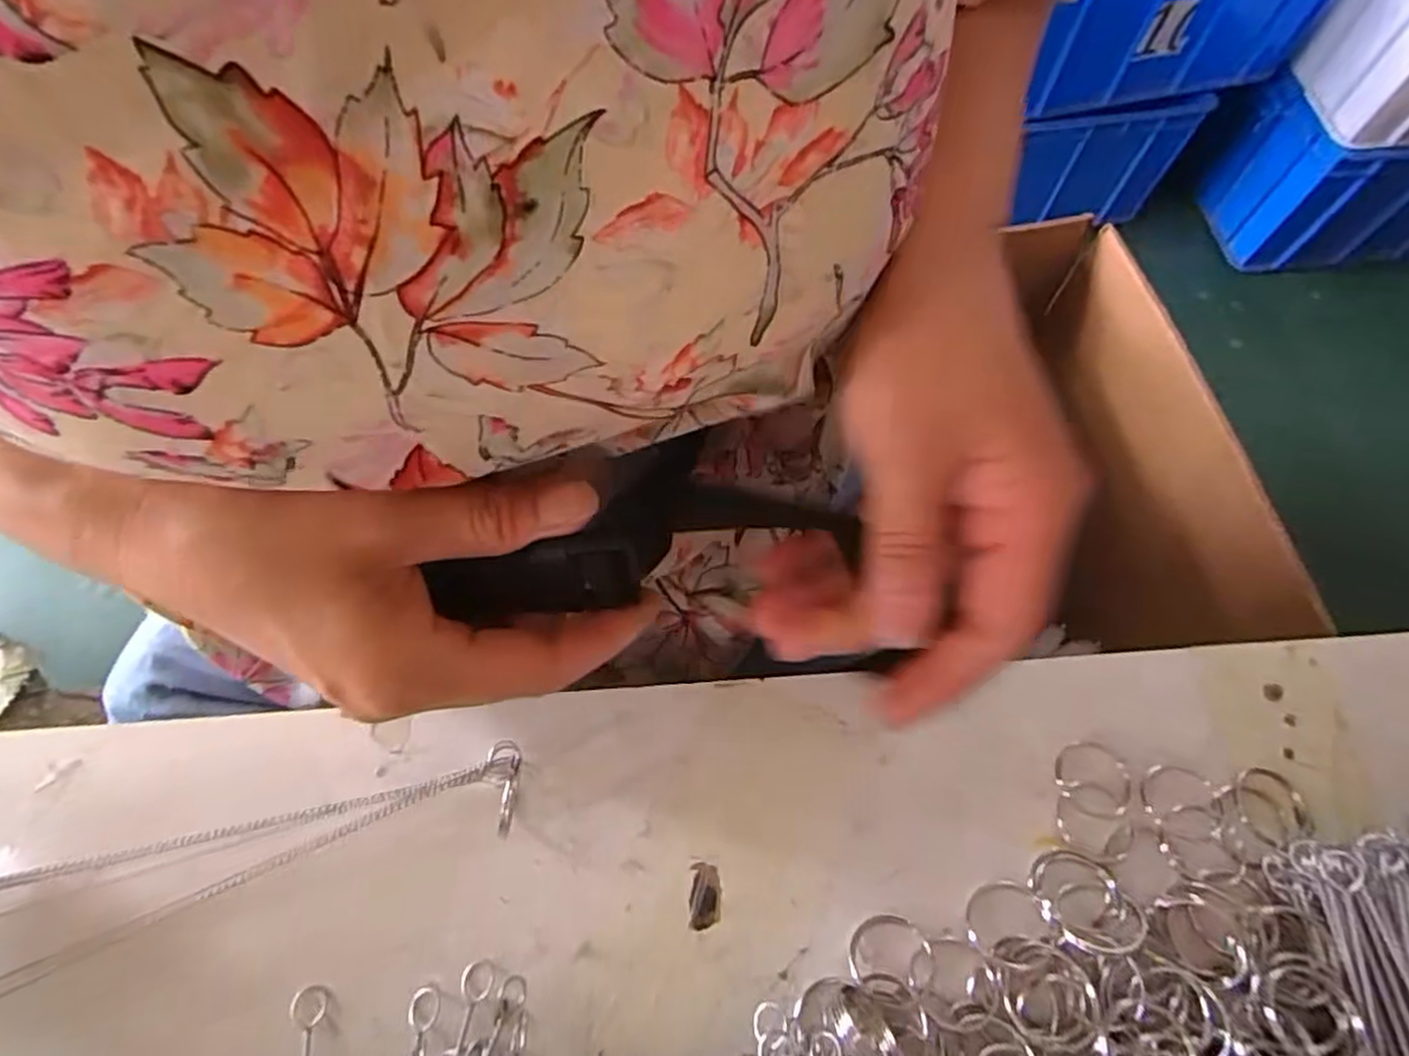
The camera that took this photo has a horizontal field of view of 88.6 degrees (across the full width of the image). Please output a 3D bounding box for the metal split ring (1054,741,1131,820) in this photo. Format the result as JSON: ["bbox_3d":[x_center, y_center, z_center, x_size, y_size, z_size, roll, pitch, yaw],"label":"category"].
[{"bbox_3d":[0.127,0.082,0.237,0.024,0.006,0.024,1,67,-2],"label":"metal split ring"}]

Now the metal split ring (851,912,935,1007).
[{"bbox_3d":[0.055,0.127,0.214,0.024,0.006,0.023,-6,55,8],"label":"metal split ring"}]

